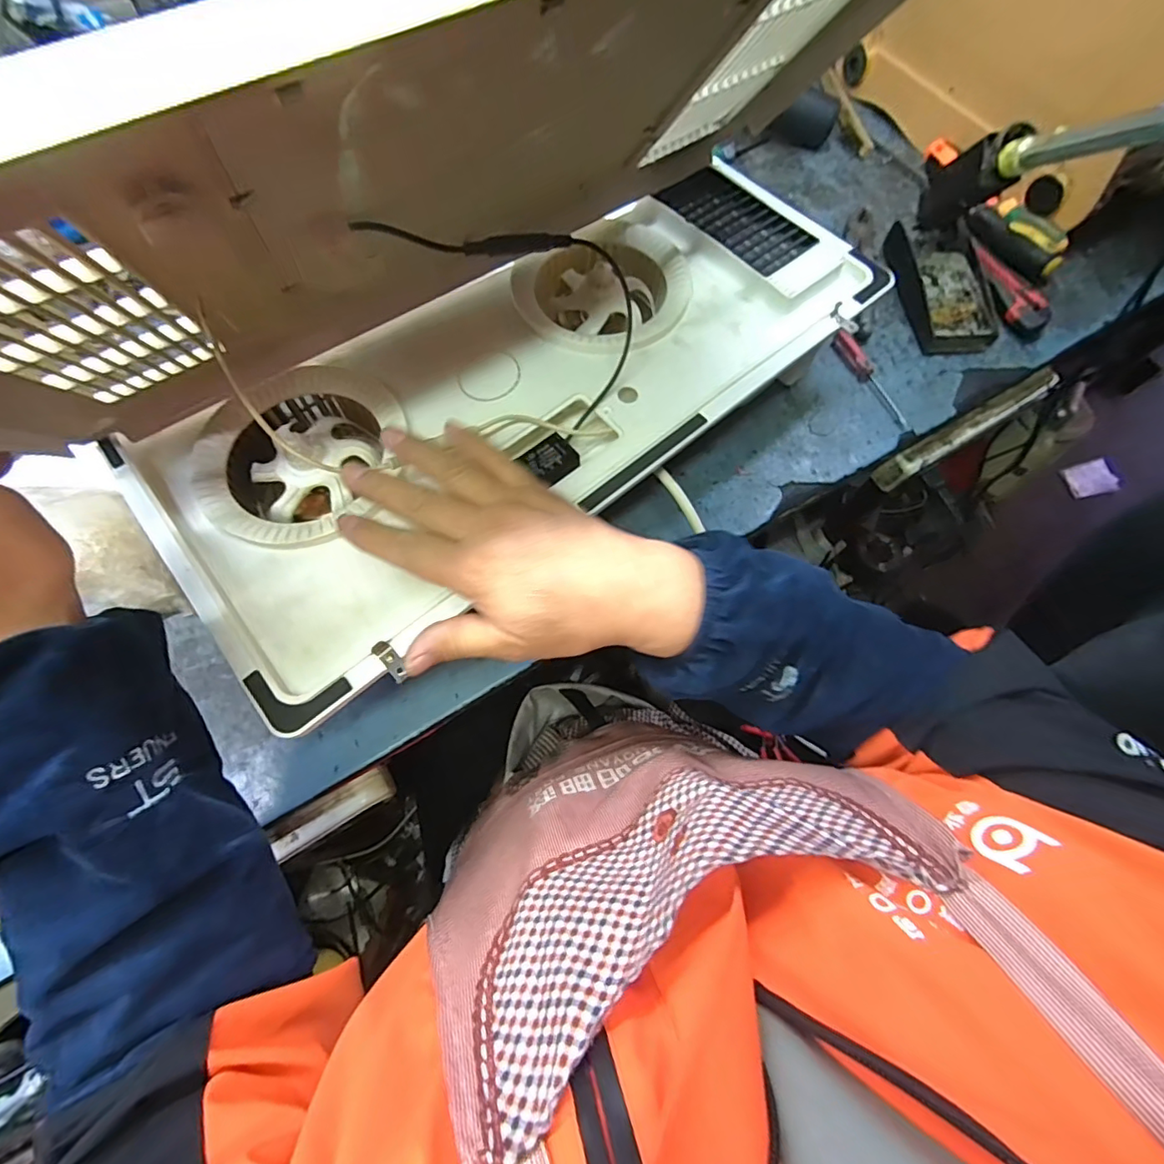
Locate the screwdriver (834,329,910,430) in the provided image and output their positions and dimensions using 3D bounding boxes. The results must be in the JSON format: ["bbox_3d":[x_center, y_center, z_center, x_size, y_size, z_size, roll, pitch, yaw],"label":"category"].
[{"bbox_3d":[0.292,-0.204,0.532,0.020,0.015,0.125,-22,69,-8],"label":"screwdriver"}]

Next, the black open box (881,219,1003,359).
[{"bbox_3d":[0.379,-0.313,0.562,0.079,0.032,0.149,-4,68,0],"label":"black open box"}]

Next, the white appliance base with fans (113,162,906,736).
[{"bbox_3d":[-0.031,-0.157,0.435,0.578,0.045,0.249,-36,72,-13],"label":"white appliance base with fans"}]

